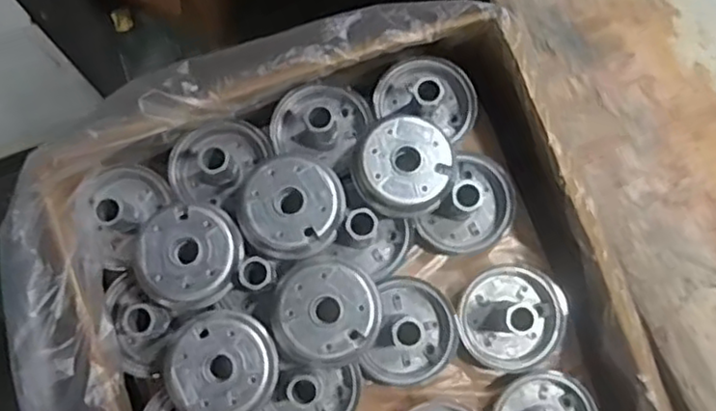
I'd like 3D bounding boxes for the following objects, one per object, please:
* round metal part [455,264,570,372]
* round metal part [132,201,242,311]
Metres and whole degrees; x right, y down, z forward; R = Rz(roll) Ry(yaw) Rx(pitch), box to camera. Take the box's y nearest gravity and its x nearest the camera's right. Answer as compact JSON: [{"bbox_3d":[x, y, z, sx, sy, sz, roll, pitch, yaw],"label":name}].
[{"bbox_3d":[0.136,0.100,0.600,0.092,0.022,0.087,0,76,1],"label":"round metal part"},{"bbox_3d":[-0.144,0.042,0.576,0.089,0.049,0.091,0,76,1],"label":"round metal part"}]

